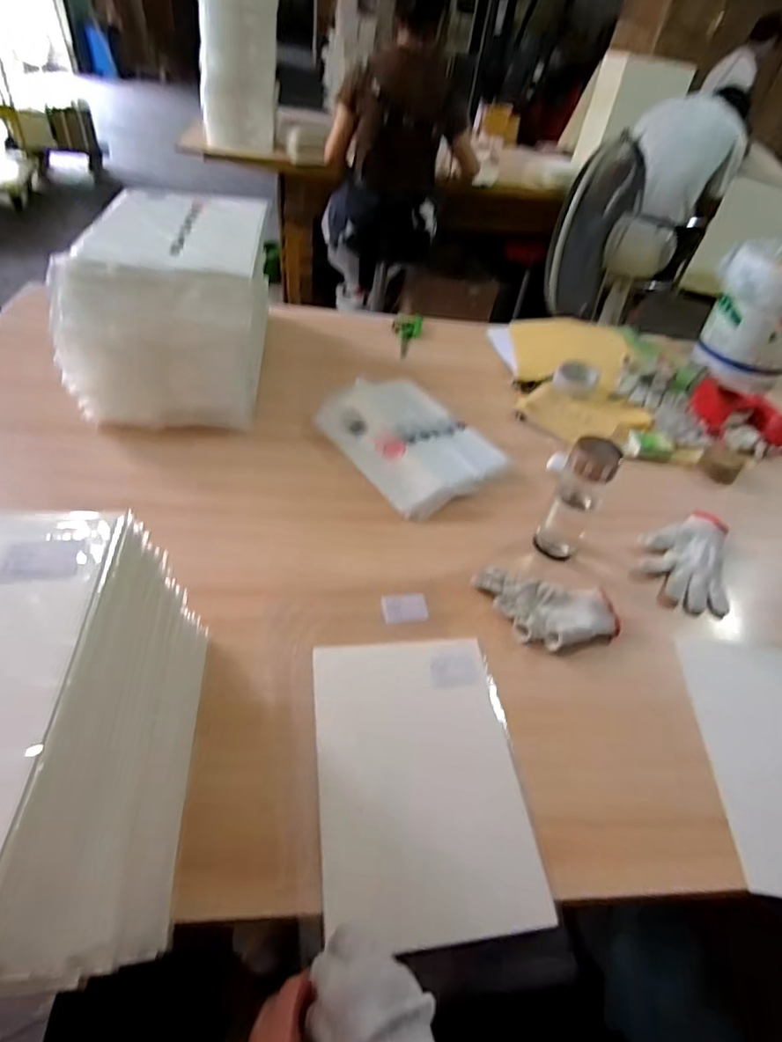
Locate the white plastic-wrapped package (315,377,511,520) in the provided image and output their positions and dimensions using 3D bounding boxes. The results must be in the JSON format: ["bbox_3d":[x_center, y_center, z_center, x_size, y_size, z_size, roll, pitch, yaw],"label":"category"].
[{"bbox_3d":[0.027,-0.146,0.902,0.223,0.041,0.317,-24,54,-26],"label":"white plastic-wrapped package"}]

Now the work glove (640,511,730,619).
[{"bbox_3d":[0.441,0.051,0.778,0.120,0.023,0.189,20,48,12],"label":"work glove"}]

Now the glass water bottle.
[{"bbox_3d":[0.252,-0.030,0.723,0.072,0.176,0.058,26,50,17],"label":"glass water bottle"}]

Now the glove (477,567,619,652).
[{"bbox_3d":[0.201,0.116,0.680,0.187,0.030,0.098,20,48,11],"label":"glove"}]

